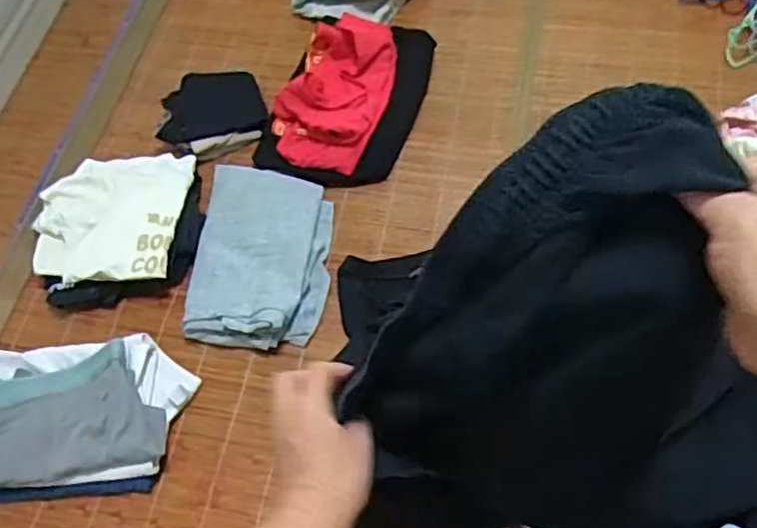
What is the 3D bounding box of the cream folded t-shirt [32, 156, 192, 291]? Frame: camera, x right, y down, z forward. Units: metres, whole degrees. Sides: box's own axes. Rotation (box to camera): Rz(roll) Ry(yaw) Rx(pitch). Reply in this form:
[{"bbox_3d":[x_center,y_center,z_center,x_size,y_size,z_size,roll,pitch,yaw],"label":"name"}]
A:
[{"bbox_3d":[-0.398,-0.075,1.044,0.211,0.033,0.225,-2,60,1],"label":"cream folded t-shirt"}]

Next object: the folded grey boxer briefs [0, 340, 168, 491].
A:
[{"bbox_3d":[-0.393,0.194,0.894,0.228,0.046,0.157,-12,60,-5],"label":"folded grey boxer briefs"}]

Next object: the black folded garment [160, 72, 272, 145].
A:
[{"bbox_3d":[-0.275,-0.265,1.166,0.164,0.032,0.149,-12,60,-5],"label":"black folded garment"}]

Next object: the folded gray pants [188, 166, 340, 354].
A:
[{"bbox_3d":[-0.171,-0.020,1.030,0.196,0.066,0.299,3,60,4],"label":"folded gray pants"}]

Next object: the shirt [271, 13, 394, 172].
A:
[{"bbox_3d":[-0.070,-0.269,1.125,0.157,0.112,0.258,14,61,10],"label":"shirt"}]

